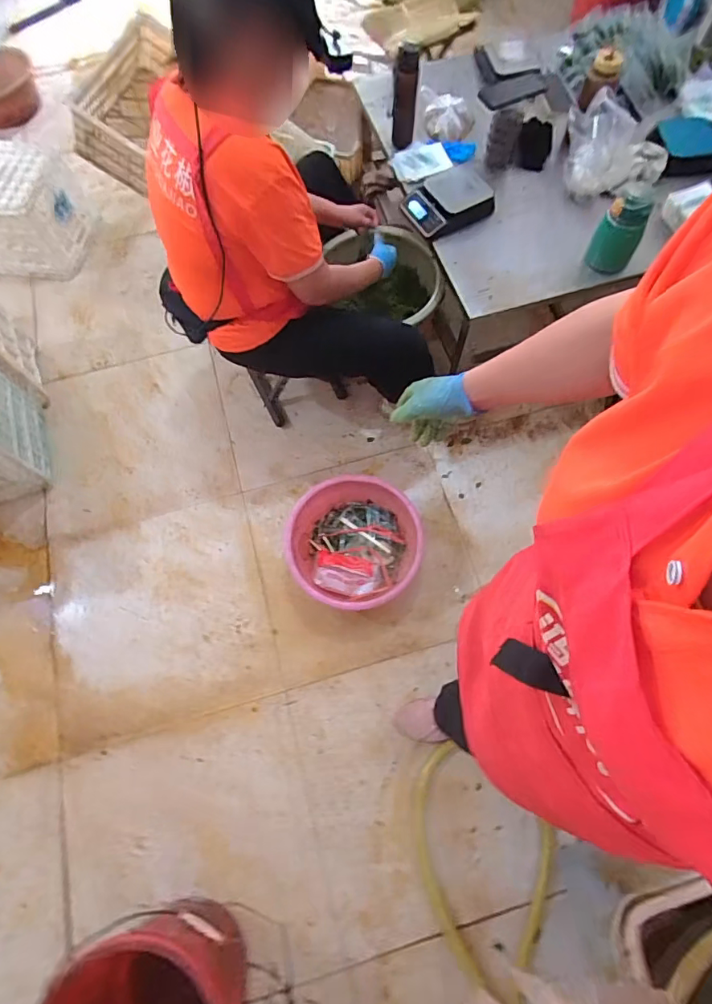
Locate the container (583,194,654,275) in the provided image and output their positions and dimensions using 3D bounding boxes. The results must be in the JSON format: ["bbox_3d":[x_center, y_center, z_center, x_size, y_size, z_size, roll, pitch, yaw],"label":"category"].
[{"bbox_3d":[0.631,-0.638,1.159,0.097,0.146,0.116,32,73,13],"label":"container"}]

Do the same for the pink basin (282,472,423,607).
[{"bbox_3d":[0.000,0.121,1.386,0.369,0.149,0.363,0,69,1],"label":"pink basin"}]

